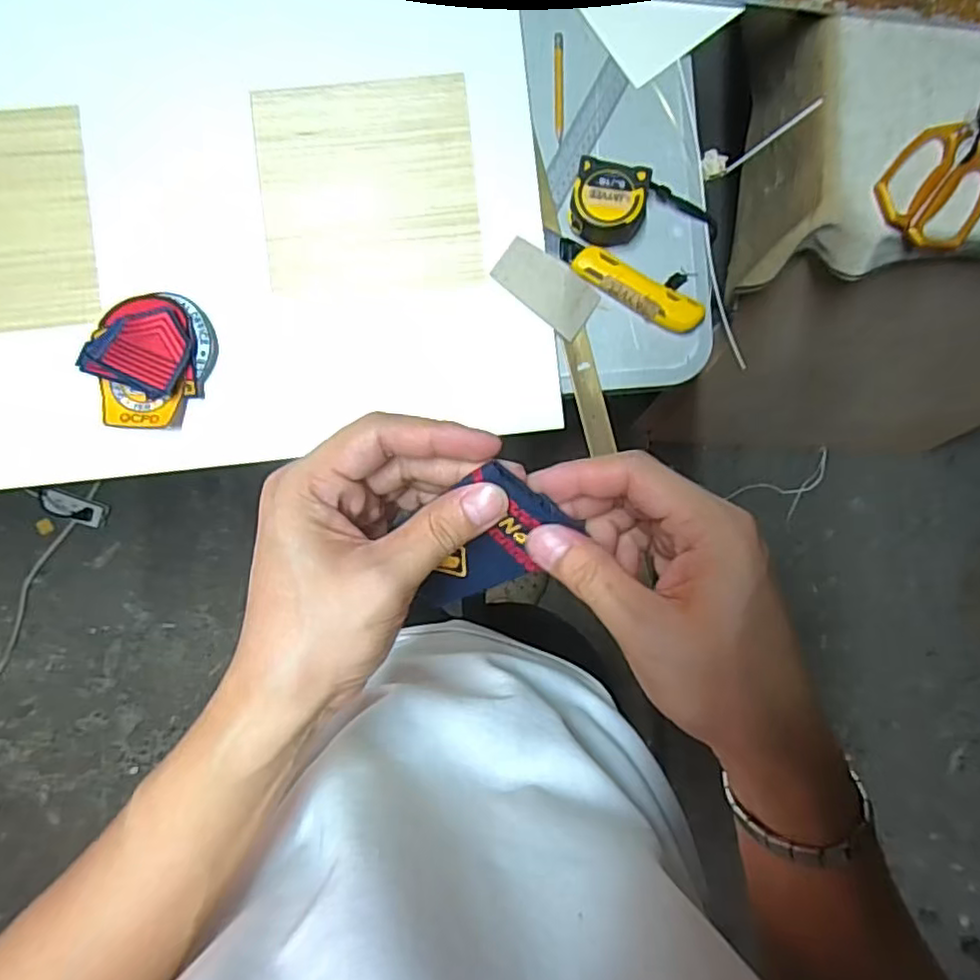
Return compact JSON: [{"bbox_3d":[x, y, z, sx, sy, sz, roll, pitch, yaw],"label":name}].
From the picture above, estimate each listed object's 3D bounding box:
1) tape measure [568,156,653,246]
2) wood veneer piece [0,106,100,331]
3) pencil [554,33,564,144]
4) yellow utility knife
[{"bbox_3d":[0.109,-0.258,0.597,0.072,0.043,0.064,17,90,-3],"label":"tape measure"},{"bbox_3d":[-0.430,-0.242,0.595,0.136,0.008,0.196,-6,88,-3],"label":"wood veneer piece"},{"bbox_3d":[0.065,-0.378,0.622,0.009,0.004,0.101,-1,91,-3],"label":"pencil"},{"bbox_3d":[0.131,-0.189,0.614,0.145,0.017,0.038,28,90,-3],"label":"yellow utility knife"}]

